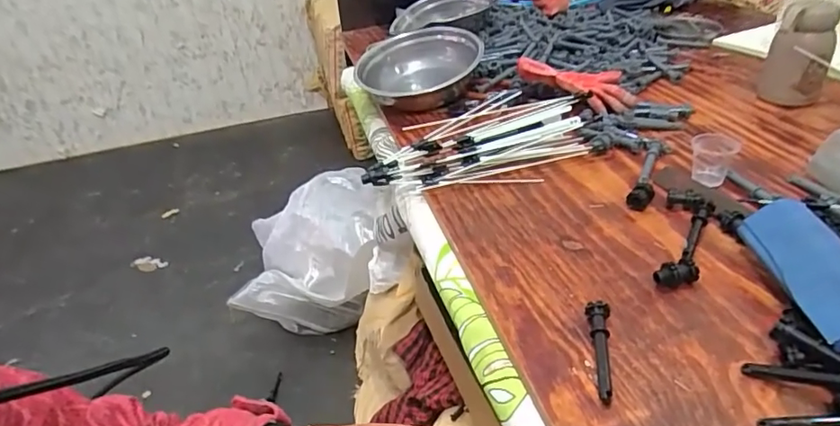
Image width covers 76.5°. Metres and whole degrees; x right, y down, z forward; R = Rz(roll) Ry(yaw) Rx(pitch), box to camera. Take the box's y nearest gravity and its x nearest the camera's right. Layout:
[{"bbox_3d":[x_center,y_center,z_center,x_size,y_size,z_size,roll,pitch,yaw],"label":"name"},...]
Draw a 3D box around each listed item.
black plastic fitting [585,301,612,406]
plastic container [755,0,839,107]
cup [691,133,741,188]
[{"bbox_3d":[0.148,0.112,0.439,0.018,0.020,0.094,3,35,13],"label":"black plastic fitting"},{"bbox_3d":[0.546,-0.220,0.770,0.081,0.151,0.064,16,40,29],"label":"plastic container"},{"bbox_3d":[0.349,-0.065,0.636,0.045,0.053,0.046,6,36,17],"label":"cup"}]

